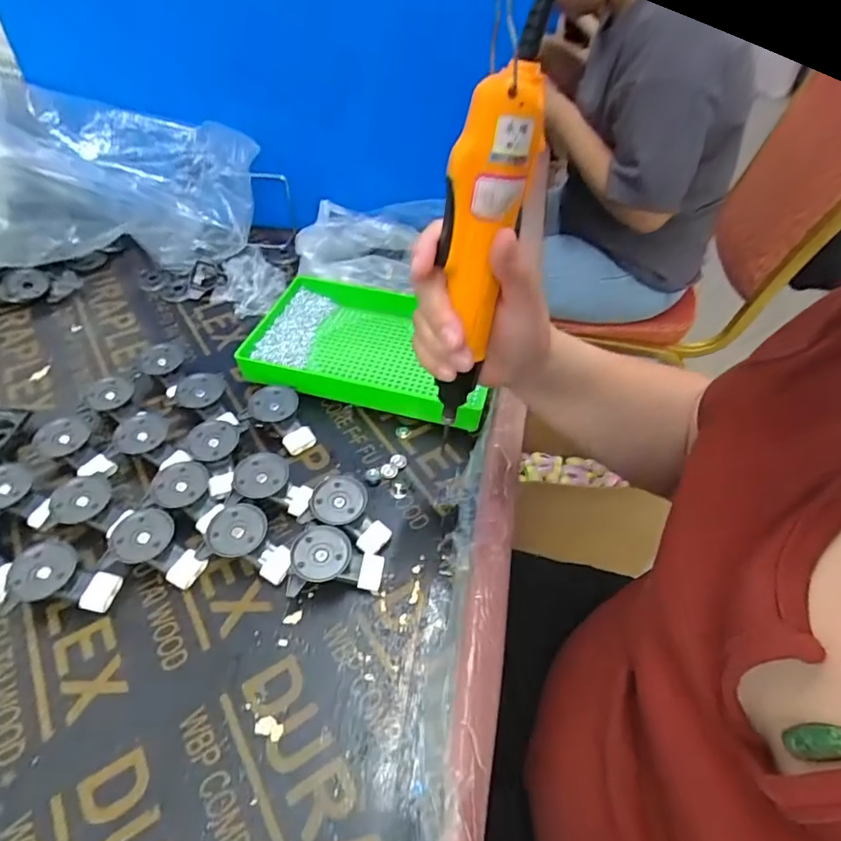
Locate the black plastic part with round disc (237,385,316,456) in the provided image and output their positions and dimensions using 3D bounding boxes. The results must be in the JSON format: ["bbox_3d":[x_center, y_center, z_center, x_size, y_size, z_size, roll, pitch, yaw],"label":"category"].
[{"bbox_3d":[-0.128,0.001,0.475,0.047,0.030,0.068,-31,56,-26],"label":"black plastic part with round disc"}]

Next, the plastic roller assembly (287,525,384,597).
[{"bbox_3d":[-0.061,0.106,0.383,0.065,0.028,0.047,1,48,-1],"label":"plastic roller assembly"}]

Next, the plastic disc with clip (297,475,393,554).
[{"bbox_3d":[-0.055,0.074,0.411,0.067,0.029,0.044,19,51,15],"label":"plastic disc with clip"}]

